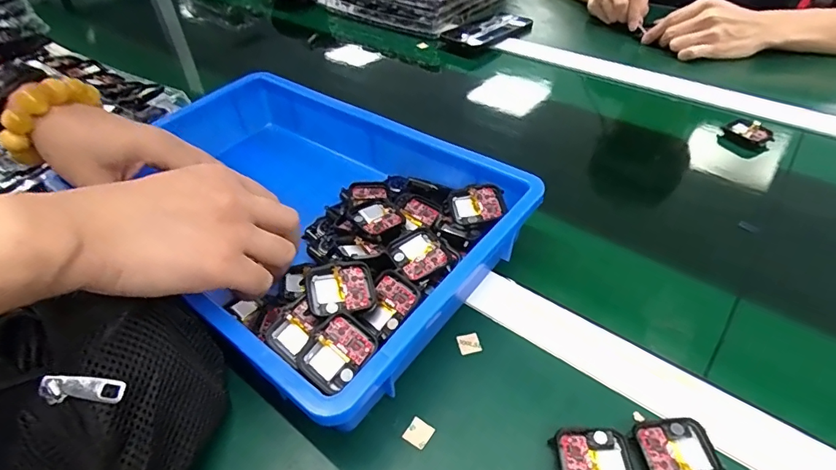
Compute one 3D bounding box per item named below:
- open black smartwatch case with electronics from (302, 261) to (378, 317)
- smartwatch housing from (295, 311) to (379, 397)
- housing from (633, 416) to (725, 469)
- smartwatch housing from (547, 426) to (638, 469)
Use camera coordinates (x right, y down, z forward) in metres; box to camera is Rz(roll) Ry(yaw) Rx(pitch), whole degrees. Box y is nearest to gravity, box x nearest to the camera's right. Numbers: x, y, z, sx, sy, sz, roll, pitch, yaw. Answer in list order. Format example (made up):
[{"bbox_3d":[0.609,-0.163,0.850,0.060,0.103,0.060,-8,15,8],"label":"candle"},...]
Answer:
[{"bbox_3d":[-0.050,0.036,0.305,0.043,0.006,0.036,-17,61,-18],"label":"open black smartwatch case with electronics"},{"bbox_3d":[-0.049,0.071,0.280,0.035,0.006,0.043,39,81,12],"label":"smartwatch housing"},{"bbox_3d":[0.155,0.129,0.277,0.043,0.005,0.039,-3,43,0],"label":"housing"},{"bbox_3d":[0.105,0.136,0.278,0.045,0.010,0.039,-4,43,-1],"label":"smartwatch housing"}]

